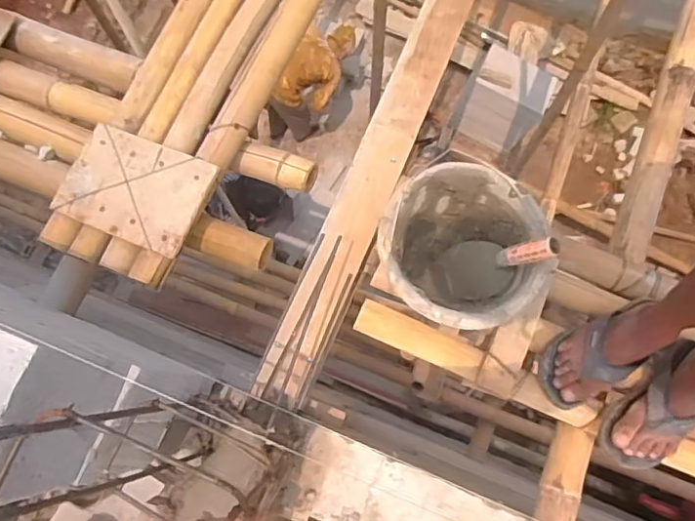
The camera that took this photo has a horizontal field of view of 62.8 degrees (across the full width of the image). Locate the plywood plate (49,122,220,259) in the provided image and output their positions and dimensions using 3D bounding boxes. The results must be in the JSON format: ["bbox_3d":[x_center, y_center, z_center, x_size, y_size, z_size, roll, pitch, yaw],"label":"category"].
[{"bbox_3d":[-0.358,-0.123,0.956,0.239,0.018,0.173,21,78,7],"label":"plywood plate"}]

